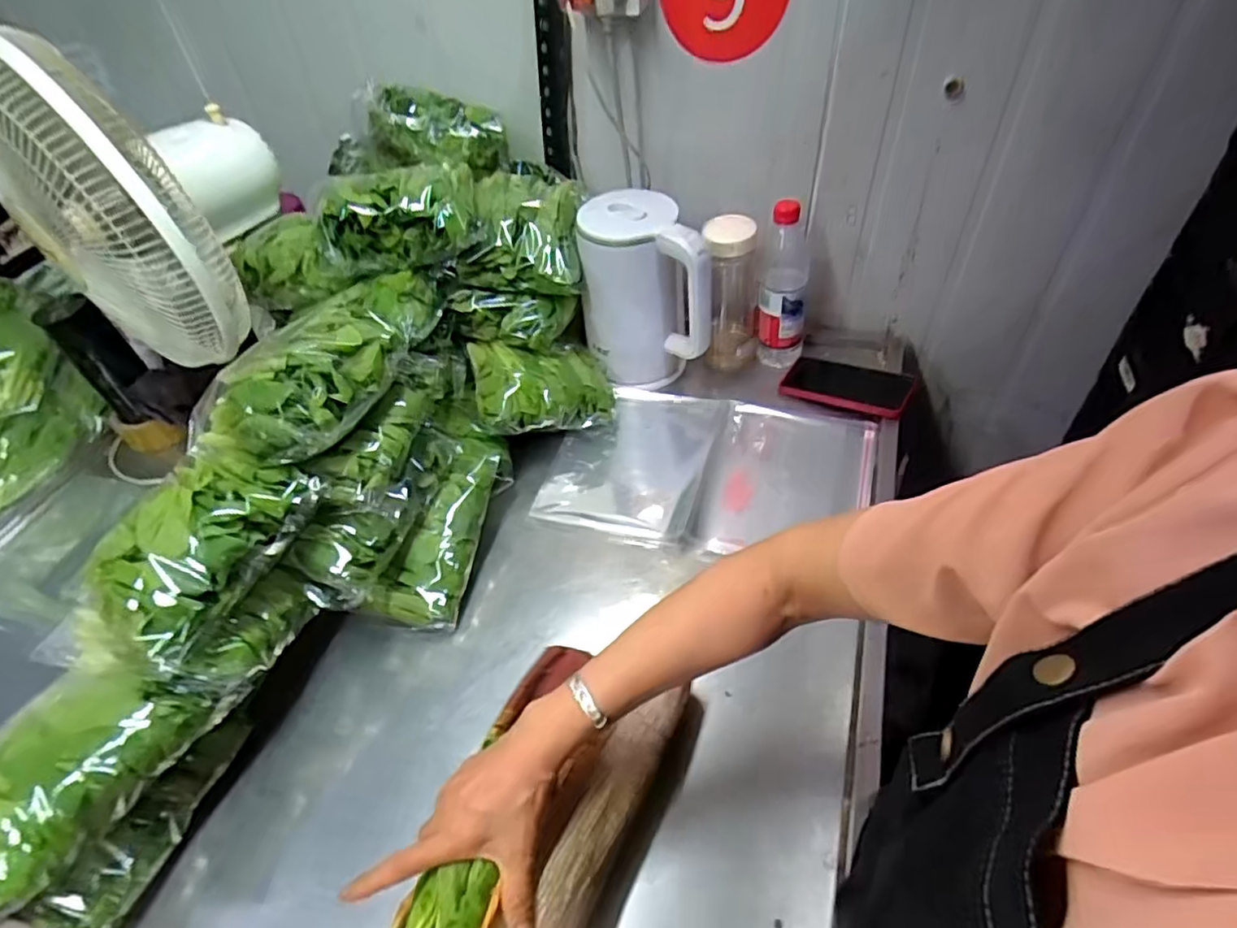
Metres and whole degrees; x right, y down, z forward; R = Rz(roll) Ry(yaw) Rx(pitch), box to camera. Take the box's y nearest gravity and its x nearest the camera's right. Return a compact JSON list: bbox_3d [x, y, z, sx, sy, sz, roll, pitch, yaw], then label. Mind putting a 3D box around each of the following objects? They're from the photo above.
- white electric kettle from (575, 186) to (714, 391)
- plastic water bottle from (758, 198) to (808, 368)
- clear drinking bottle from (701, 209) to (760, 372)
[{"bbox_3d":[0.041,-0.228,0.850,0.169,0.227,0.108,4,47,10],"label":"white electric kettle"},{"bbox_3d":[0.222,-0.234,0.830,0.062,0.228,0.060,9,48,15],"label":"plastic water bottle"},{"bbox_3d":[0.152,-0.220,0.856,0.077,0.221,0.077,1,46,8],"label":"clear drinking bottle"}]

